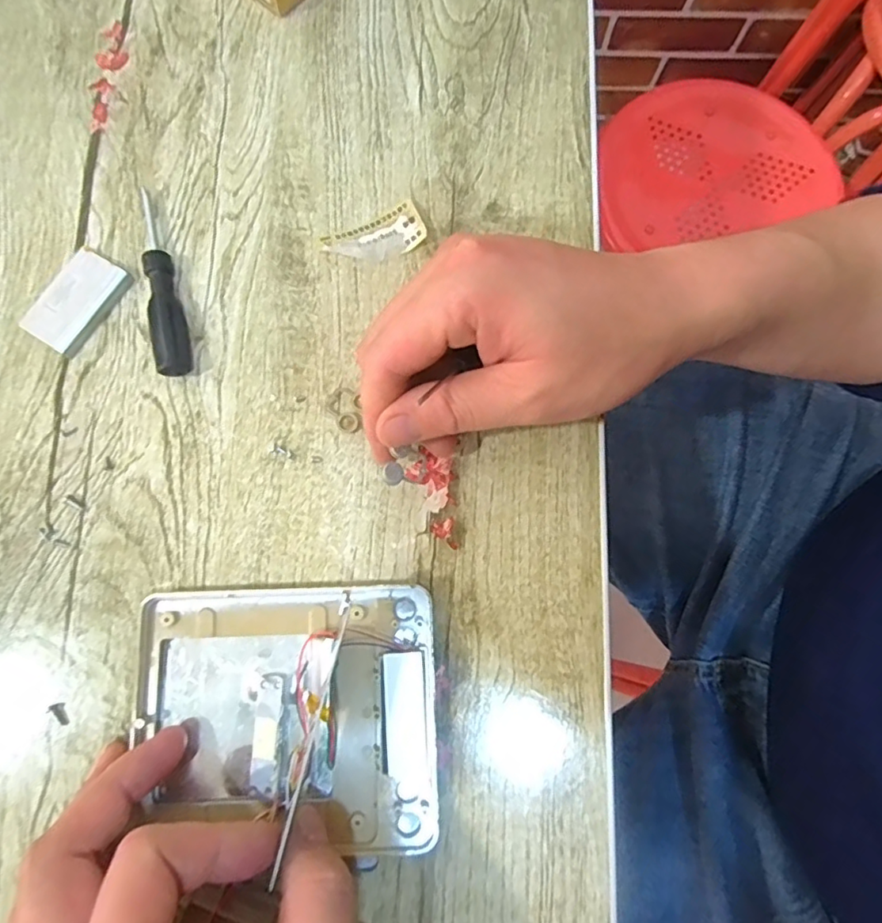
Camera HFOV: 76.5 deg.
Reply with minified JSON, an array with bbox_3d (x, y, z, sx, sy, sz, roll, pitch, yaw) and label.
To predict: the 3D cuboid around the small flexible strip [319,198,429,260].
[{"bbox_3d":[-0.033,-0.113,0.282,0.051,0.008,0.024,-24,80,-5],"label":"small flexible strip"}]

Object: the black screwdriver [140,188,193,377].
[{"bbox_3d":[-0.139,-0.091,0.275,0.014,0.014,0.103,-15,79,-3],"label":"black screwdriver"}]

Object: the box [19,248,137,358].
[{"bbox_3d":[-0.181,-0.080,0.277,0.031,0.005,0.050,32,80,6],"label":"box"}]

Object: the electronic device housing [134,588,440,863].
[{"bbox_3d":[-0.064,0.108,0.236,0.125,0.014,0.101,-1,79,0],"label":"electronic device housing"}]

